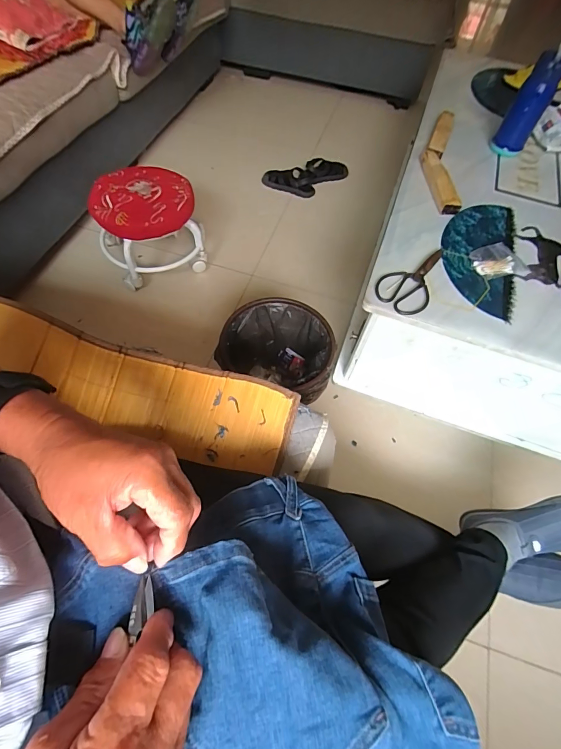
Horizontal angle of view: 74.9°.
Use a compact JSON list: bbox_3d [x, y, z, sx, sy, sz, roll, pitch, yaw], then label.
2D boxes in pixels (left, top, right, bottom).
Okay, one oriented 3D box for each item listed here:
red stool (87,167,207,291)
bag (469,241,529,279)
[{"bbox_3d":[-0.397,-0.443,1.104,0.299,0.218,0.259,-15,63,-12],"label":"red stool"},{"bbox_3d":[0.448,-0.235,0.756,0.115,0.010,0.085,-8,60,-9],"label":"bag"}]

